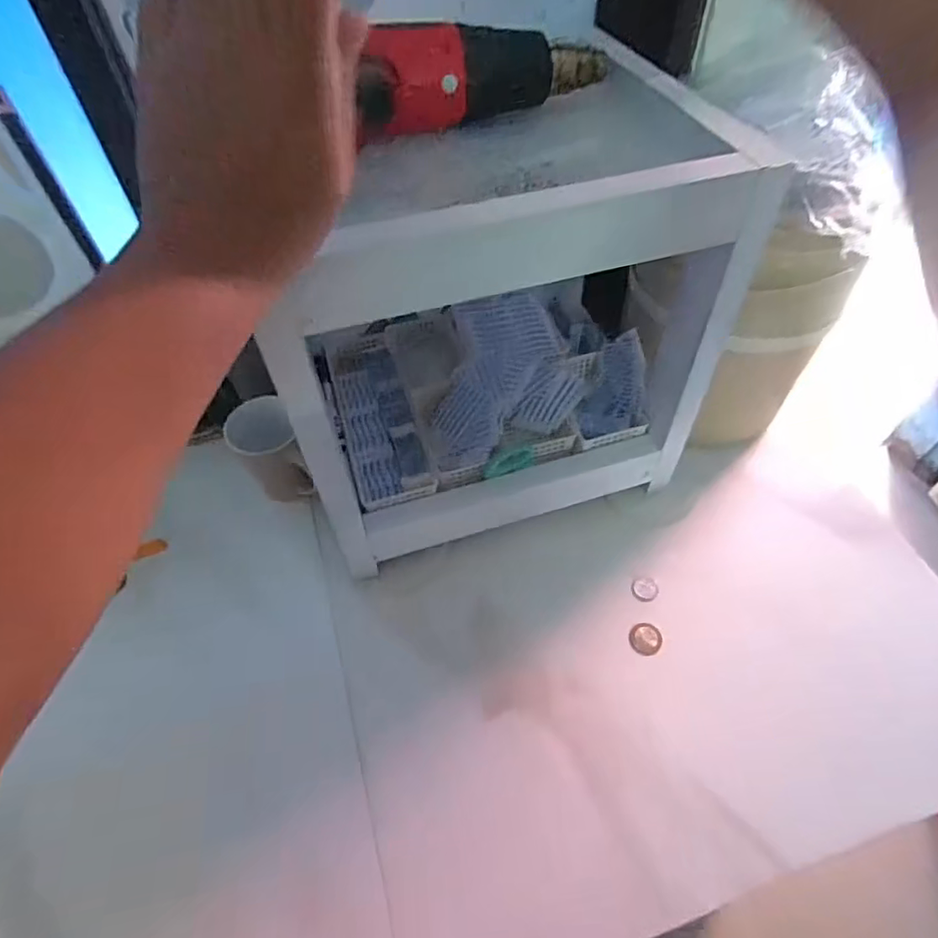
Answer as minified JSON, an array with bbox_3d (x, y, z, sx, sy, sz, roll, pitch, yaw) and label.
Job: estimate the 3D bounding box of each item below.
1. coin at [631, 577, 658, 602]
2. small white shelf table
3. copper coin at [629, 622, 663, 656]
[{"bbox_3d":[0.177,0.121,0.582,0.024,0.004,0.026,-10,48,15],"label":"coin"},{"bbox_3d":[0.013,-0.147,0.542,0.330,0.320,0.266,-15,53,-10],"label":"small white shelf table"},{"bbox_3d":[0.168,0.161,0.550,0.029,0.004,0.031,-11,49,16],"label":"copper coin"}]

